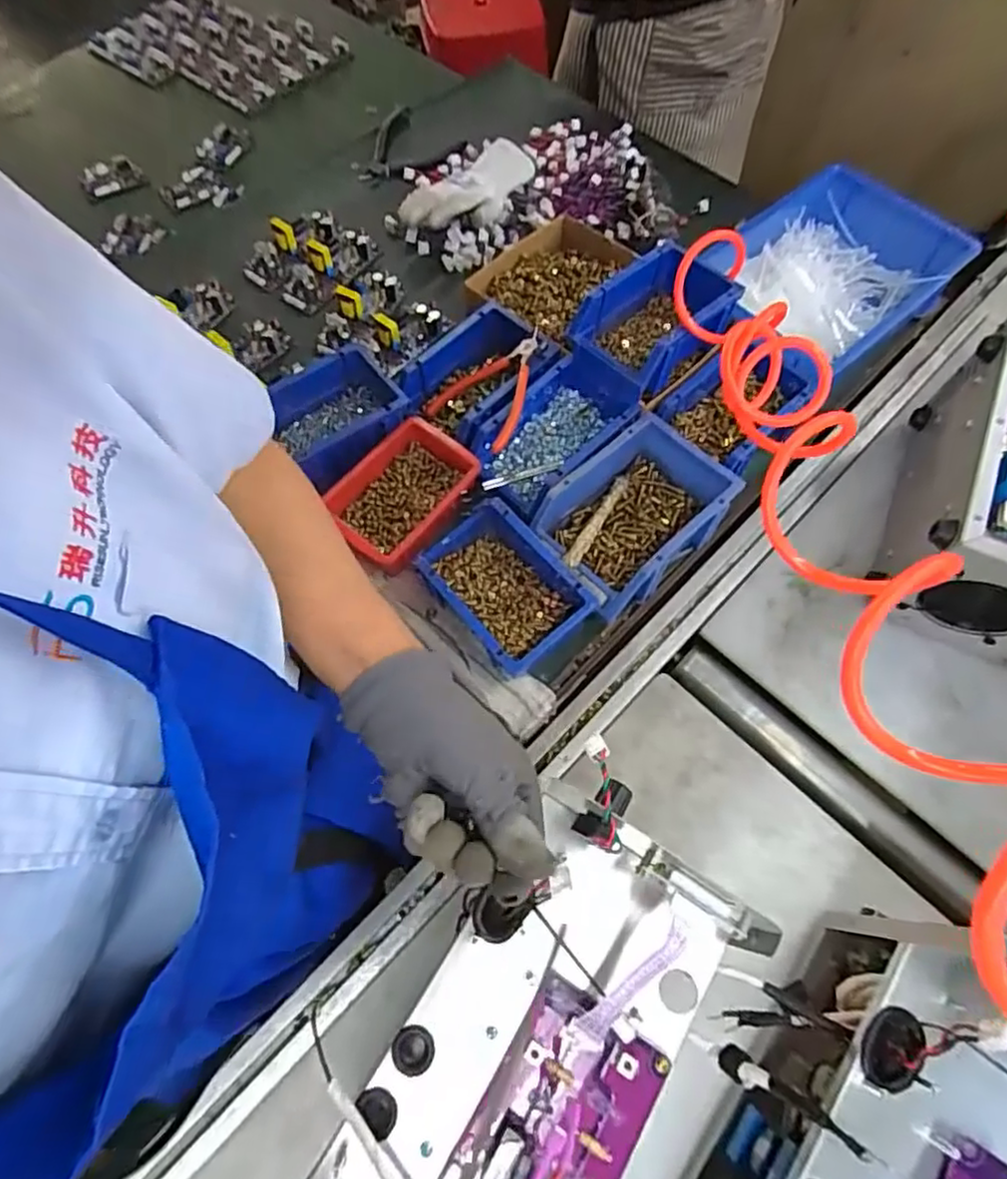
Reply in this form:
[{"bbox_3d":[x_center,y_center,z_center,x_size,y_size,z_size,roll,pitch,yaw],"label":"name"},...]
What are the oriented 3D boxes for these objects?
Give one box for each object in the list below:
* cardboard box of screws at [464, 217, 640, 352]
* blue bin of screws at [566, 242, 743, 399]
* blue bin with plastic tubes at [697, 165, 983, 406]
[{"bbox_3d":[0.059,-0.358,0.769,0.145,0.052,0.183,32,70,14],"label":"cardboard box of screws"},{"bbox_3d":[0.156,-0.272,0.669,0.103,0.091,0.155,40,73,17],"label":"blue bin of screws"},{"bbox_3d":[0.371,-0.353,0.759,0.299,0.088,0.204,-40,71,-15],"label":"blue bin with plastic tubes"}]

